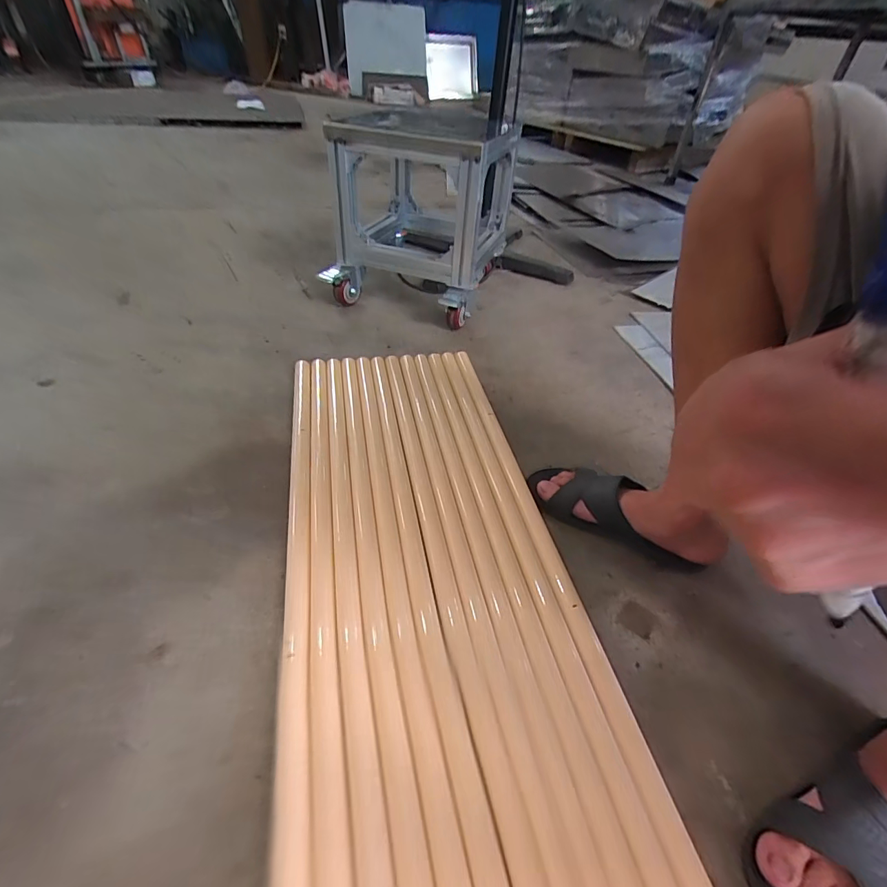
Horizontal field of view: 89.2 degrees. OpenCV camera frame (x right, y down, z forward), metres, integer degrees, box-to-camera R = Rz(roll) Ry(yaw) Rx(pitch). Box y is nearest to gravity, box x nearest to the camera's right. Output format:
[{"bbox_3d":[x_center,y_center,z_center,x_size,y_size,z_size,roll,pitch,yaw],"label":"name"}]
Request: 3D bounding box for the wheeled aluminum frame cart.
[{"bbox_3d":[-0.032,-0.532,1.056,0.314,0.351,0.447,17,44,12],"label":"wheeled aluminum frame cart"}]

